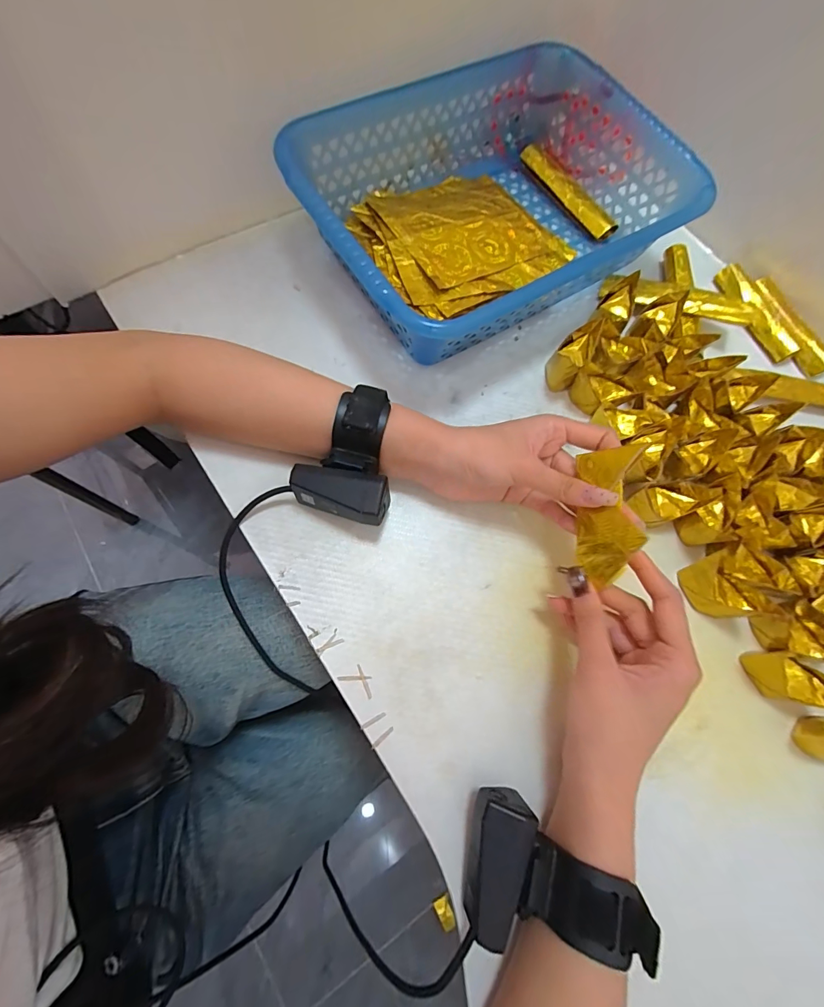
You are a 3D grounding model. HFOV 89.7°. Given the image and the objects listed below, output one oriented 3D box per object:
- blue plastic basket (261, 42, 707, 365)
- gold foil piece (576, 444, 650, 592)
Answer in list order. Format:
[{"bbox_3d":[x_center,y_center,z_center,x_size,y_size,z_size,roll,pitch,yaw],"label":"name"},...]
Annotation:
[{"bbox_3d":[0.076,-0.271,0.384,0.331,0.087,0.234,-31,78,-14],"label":"blue plastic basket"},{"bbox_3d":[0.126,0.008,0.265,0.010,0.043,0.086,8,80,-37],"label":"gold foil piece"}]

